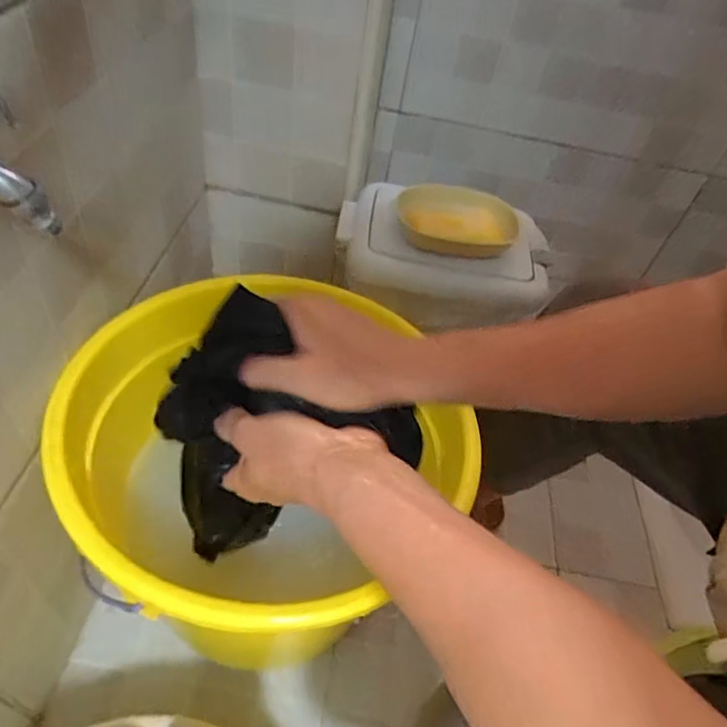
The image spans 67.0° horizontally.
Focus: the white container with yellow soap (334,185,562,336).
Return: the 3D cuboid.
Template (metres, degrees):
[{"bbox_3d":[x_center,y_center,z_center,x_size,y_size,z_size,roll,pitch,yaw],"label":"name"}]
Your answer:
[{"bbox_3d":[0.103,-0.139,0.692,0.267,0.118,0.152,9,47,-3],"label":"white container with yellow soap"}]

